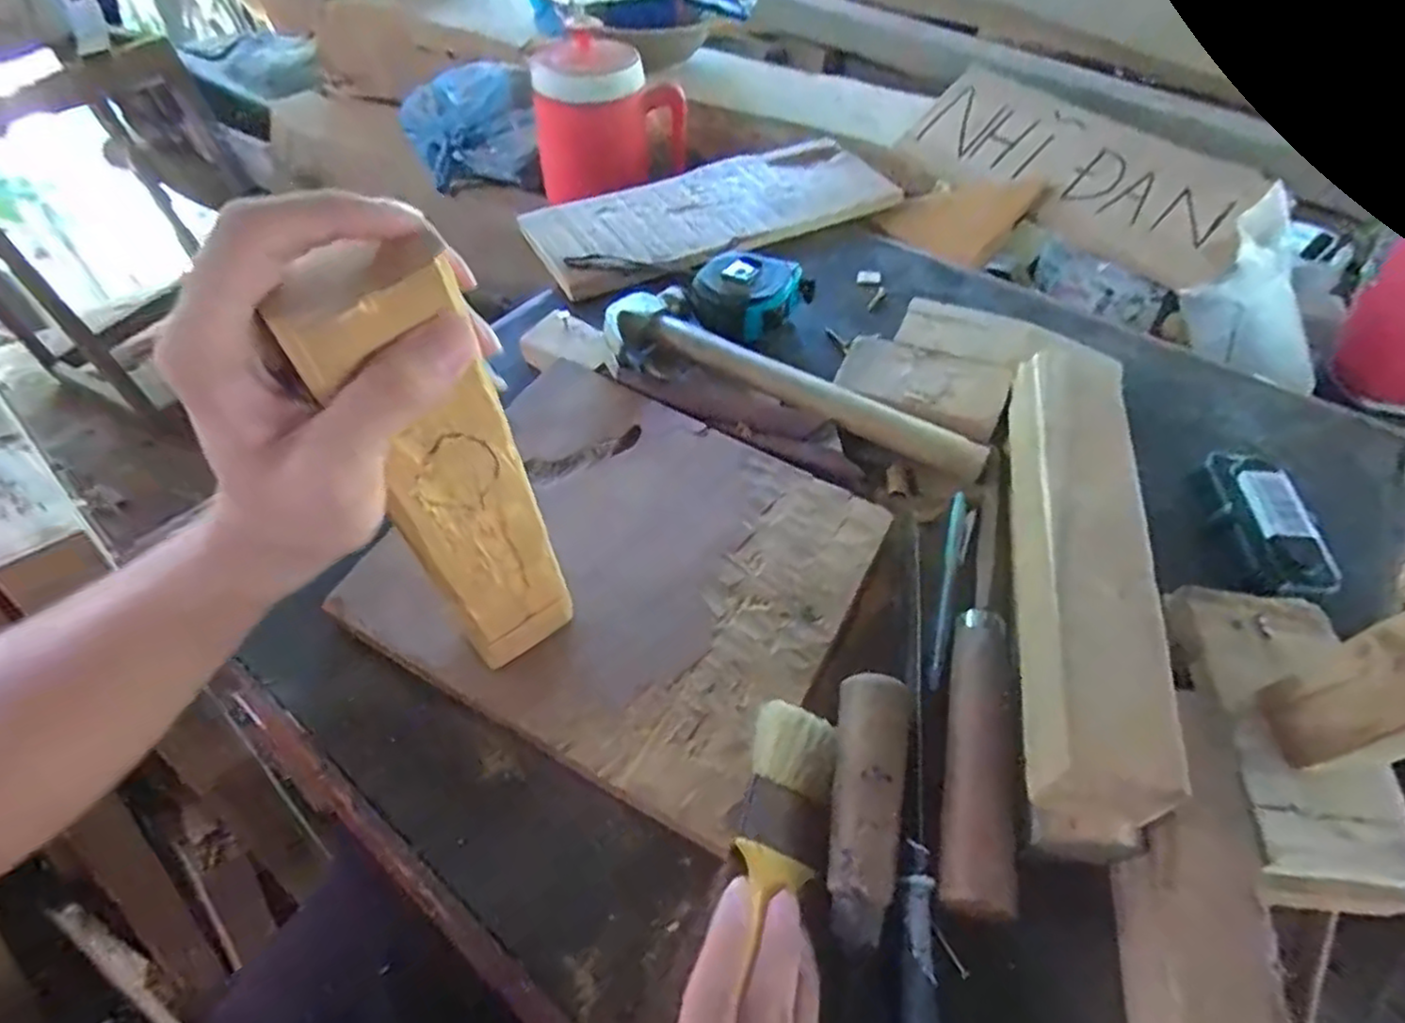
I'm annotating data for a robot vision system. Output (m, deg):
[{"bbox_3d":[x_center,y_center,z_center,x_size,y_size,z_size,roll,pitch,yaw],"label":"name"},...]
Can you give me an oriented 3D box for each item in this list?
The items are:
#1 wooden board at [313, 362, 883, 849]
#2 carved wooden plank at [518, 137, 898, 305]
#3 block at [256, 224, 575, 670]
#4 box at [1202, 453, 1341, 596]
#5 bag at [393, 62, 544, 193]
[{"bbox_3d":[-0.044,0.025,0.405,0.250,0.019,0.223,24,55,18],"label":"wooden board"},{"bbox_3d":[0.016,-0.294,0.675,0.360,0.016,0.143,-26,56,-19],"label":"carved wooden plank"},{"bbox_3d":[-0.095,-0.001,0.285,0.051,0.216,0.020,-29,55,-18],"label":"block"},{"bbox_3d":[0.341,0.005,0.429,0.047,0.022,0.097,3,51,3],"label":"box"},{"bbox_3d":[-0.356,-0.578,1.066,0.202,0.129,0.172,-11,52,-9],"label":"bag"}]

